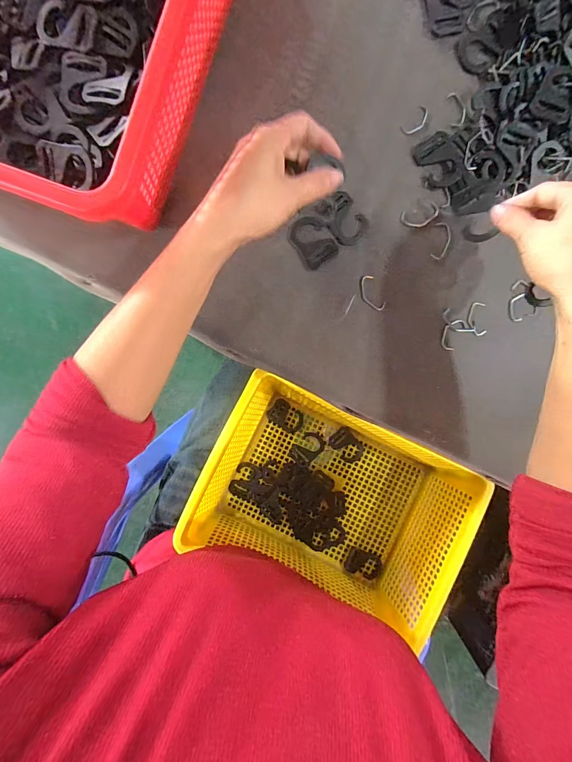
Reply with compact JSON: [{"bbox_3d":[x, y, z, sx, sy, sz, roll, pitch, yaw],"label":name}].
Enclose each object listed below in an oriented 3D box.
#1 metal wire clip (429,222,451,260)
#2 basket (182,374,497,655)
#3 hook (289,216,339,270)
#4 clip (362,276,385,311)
[{"bbox_3d":[0.158,-0.142,0.336,0.017,0.004,0.036,8,94,-4],"label":"metal wire clip"},{"bbox_3d":[0.051,0.149,0.422,0.302,0.110,0.209,25,93,-3],"label":"basket"},{"bbox_3d":[0.027,-0.140,0.325,0.038,0.010,0.049,-34,96,0],"label":"hook"},{"bbox_3d":[0.087,-0.088,0.335,0.018,0.004,0.038,-25,96,-1],"label":"clip"}]

